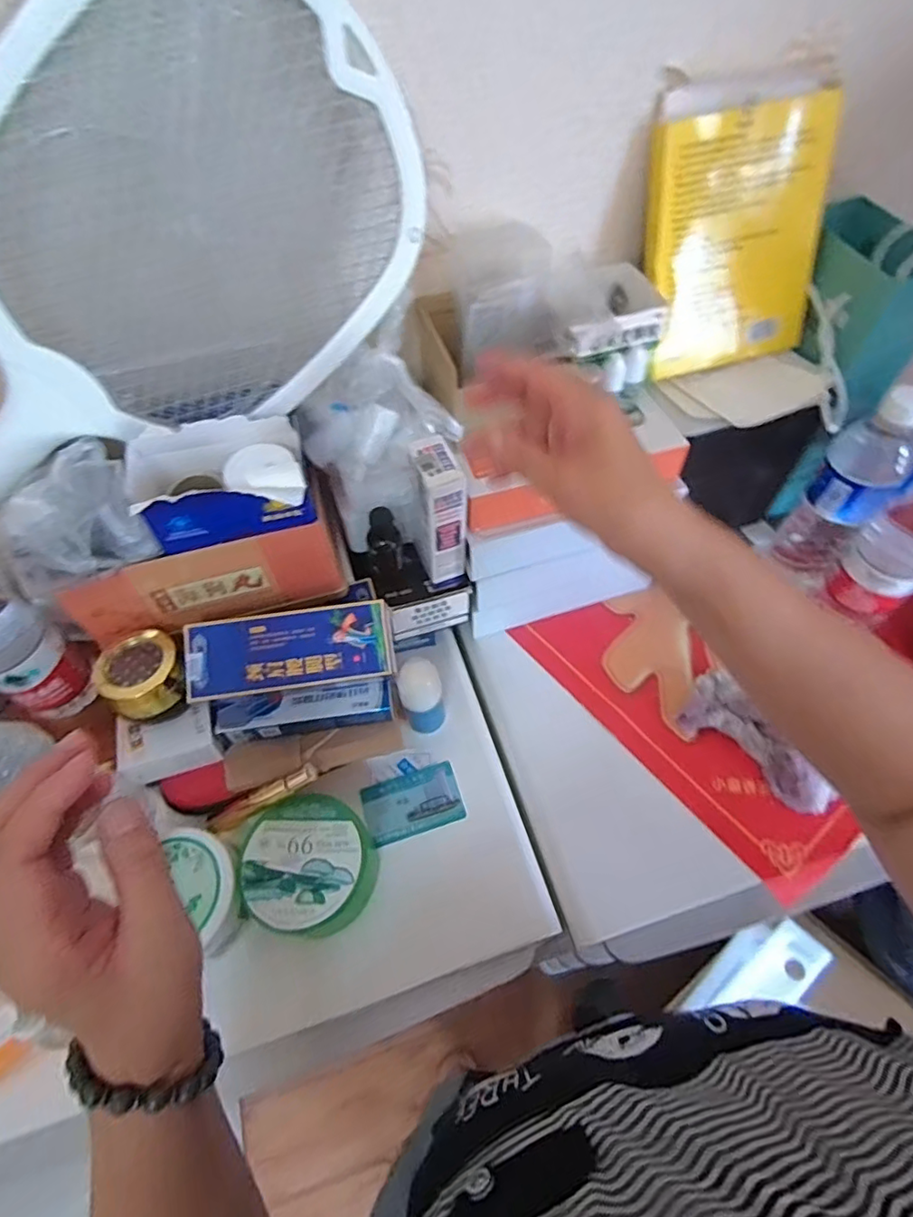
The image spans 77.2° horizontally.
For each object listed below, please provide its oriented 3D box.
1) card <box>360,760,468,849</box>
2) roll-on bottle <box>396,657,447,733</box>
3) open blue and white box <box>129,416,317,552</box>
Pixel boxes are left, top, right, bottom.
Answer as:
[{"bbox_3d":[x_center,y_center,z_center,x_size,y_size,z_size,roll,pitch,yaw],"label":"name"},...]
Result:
[{"bbox_3d":[-0.038,0.171,0.504,0.084,0.004,0.053,-16,57,-9],"label":"card"},{"bbox_3d":[-0.030,0.082,0.511,0.035,0.090,0.035,-2,57,3],"label":"roll-on bottle"},{"bbox_3d":[-0.167,-0.085,0.409,0.119,0.064,0.071,-12,57,-4],"label":"open blue and white box"}]

